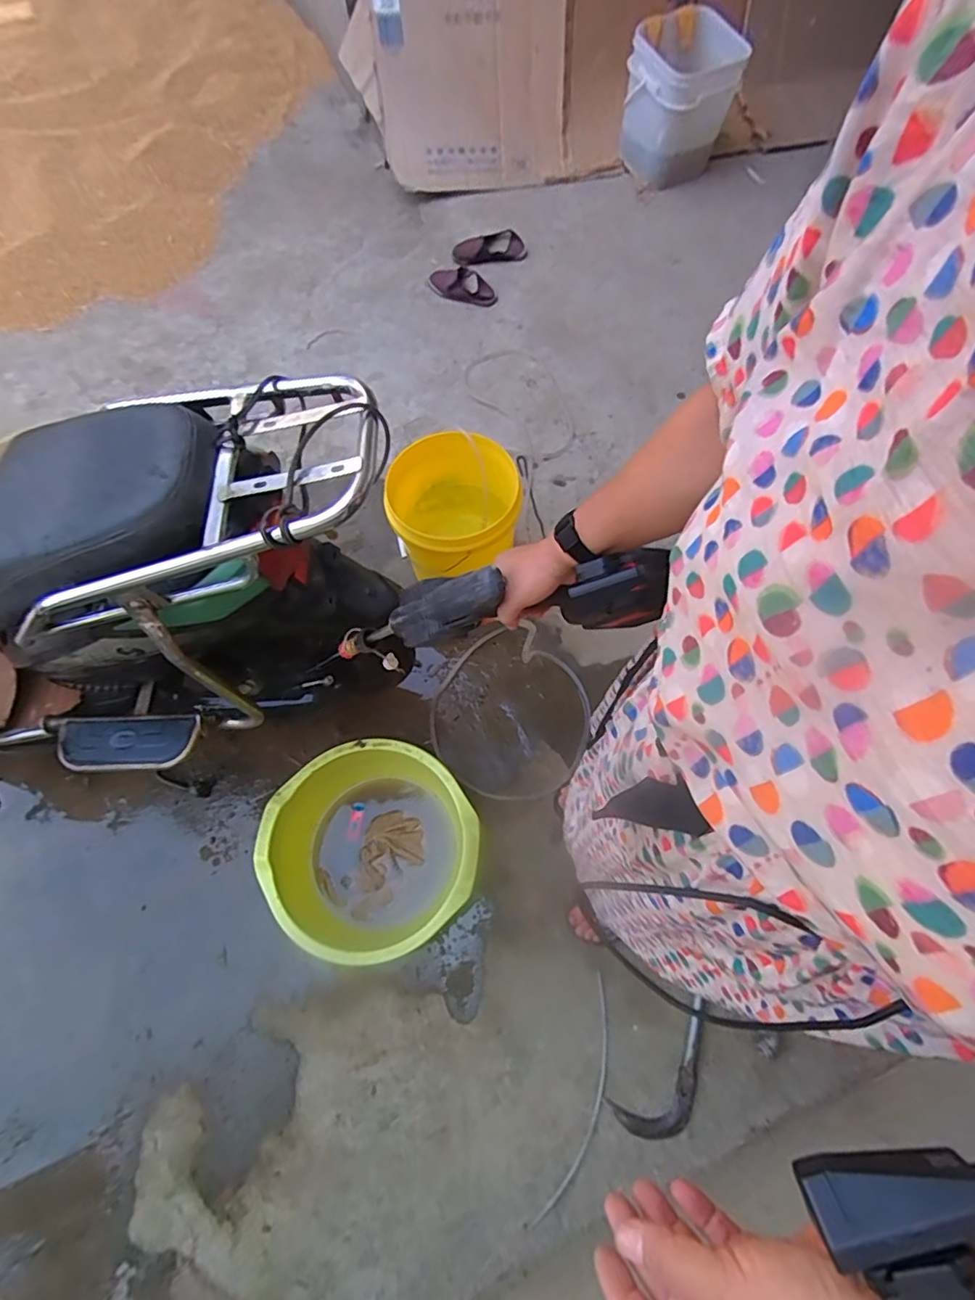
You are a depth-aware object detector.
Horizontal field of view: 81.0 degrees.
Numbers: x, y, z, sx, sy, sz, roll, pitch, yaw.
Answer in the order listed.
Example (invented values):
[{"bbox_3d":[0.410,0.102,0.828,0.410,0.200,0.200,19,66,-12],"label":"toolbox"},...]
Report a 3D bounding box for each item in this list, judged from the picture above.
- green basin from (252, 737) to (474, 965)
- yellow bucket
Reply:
[{"bbox_3d":[-0.223,0.401,1.158,0.395,0.198,0.384,-1,66,3],"label":"green basin"},{"bbox_3d":[-0.073,-0.304,1.362,0.278,0.287,0.322,-34,66,-9],"label":"yellow bucket"}]

